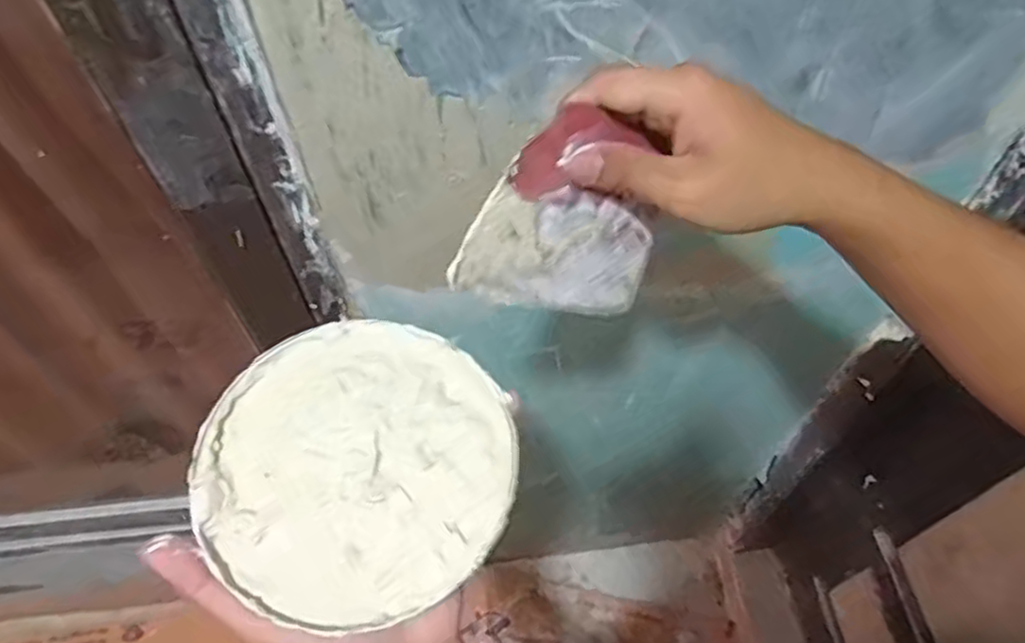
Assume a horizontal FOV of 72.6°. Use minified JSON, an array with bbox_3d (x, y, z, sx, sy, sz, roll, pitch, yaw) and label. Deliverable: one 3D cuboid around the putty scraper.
[{"bbox_3d":[0.034,-0.054,0.365,0.119,0.105,0.006,3,29,-35],"label":"putty scraper"}]

